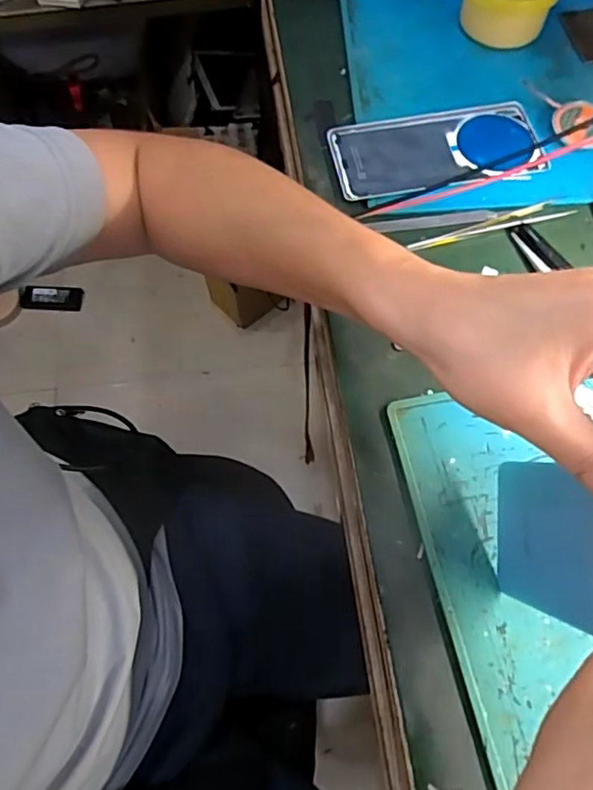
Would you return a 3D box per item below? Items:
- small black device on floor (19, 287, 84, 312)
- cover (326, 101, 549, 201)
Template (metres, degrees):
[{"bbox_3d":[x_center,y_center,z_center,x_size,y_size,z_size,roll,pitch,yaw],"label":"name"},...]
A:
[{"bbox_3d":[-0.534,-0.210,1.297,0.129,0.029,0.045,-3,66,-14],"label":"small black device on floor"},{"bbox_3d":[0.110,-0.193,0.467,0.160,0.009,0.073,-9,66,-2],"label":"cover"}]

